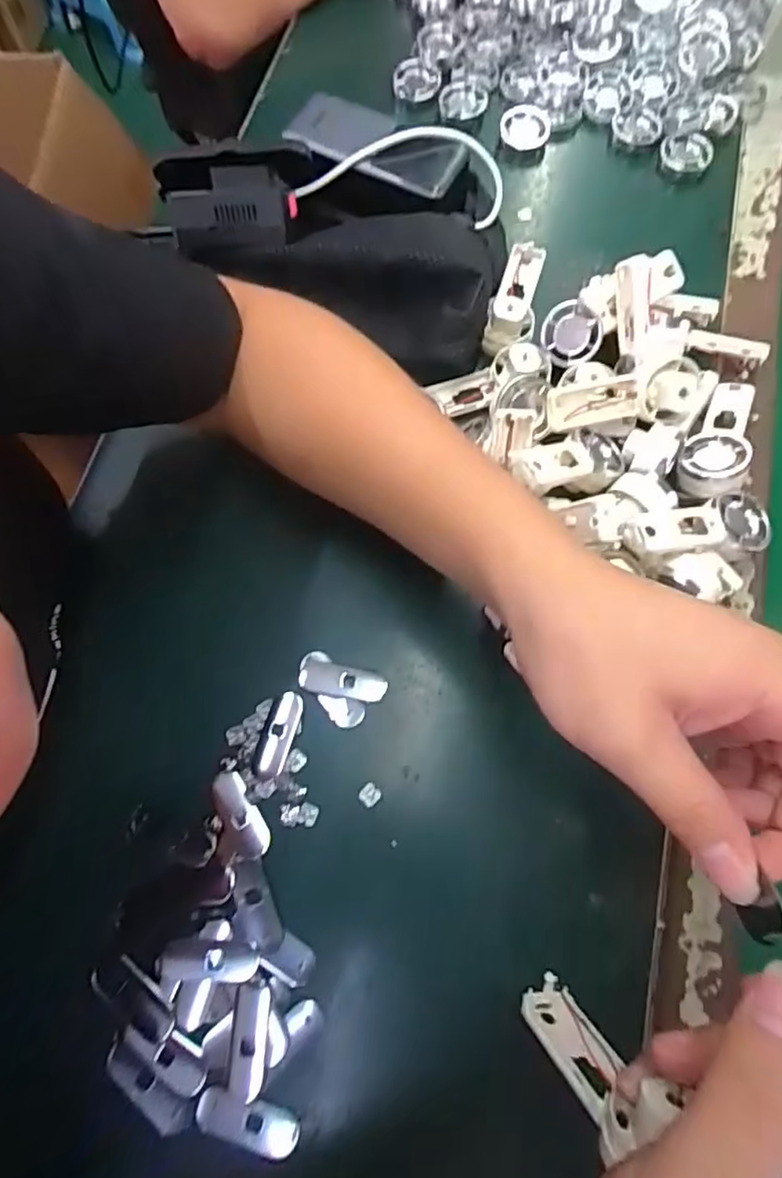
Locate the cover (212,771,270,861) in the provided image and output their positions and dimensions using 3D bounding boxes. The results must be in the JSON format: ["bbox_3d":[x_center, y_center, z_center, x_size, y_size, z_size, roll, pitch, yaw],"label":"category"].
[{"bbox_3d":[-0.084,0.125,0.342,0.020,0.006,0.048,-33,74,-10],"label":"cover"}]

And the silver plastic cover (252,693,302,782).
[{"bbox_3d":[-0.066,0.085,0.358,0.018,0.006,0.051,15,72,6],"label":"silver plastic cover"}]

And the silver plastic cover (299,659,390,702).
[{"bbox_3d":[-0.029,0.054,0.364,0.052,0.006,0.020,11,72,4],"label":"silver plastic cover"}]

